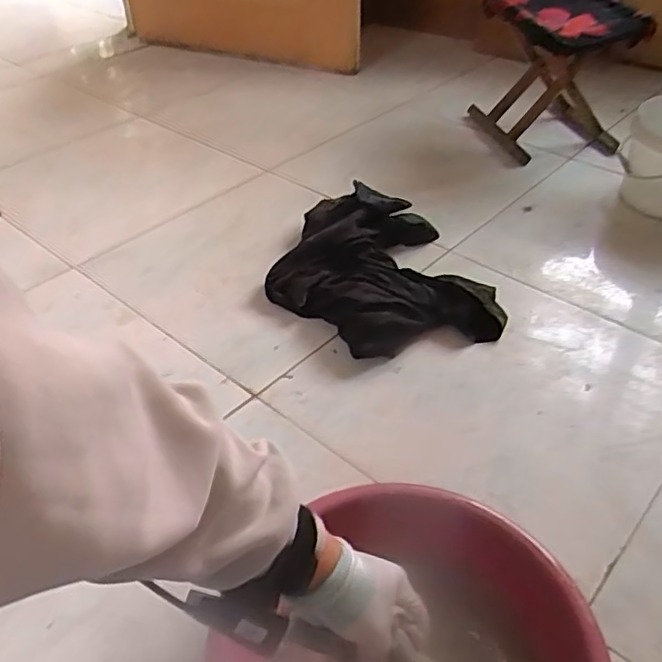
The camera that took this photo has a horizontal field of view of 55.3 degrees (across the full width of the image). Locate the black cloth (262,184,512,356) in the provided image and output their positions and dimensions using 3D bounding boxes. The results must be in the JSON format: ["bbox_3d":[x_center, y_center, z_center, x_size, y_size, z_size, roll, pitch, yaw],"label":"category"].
[{"bbox_3d":[0.063,-0.115,1.144,0.357,0.087,0.462,-15,40,-11],"label":"black cloth"}]

